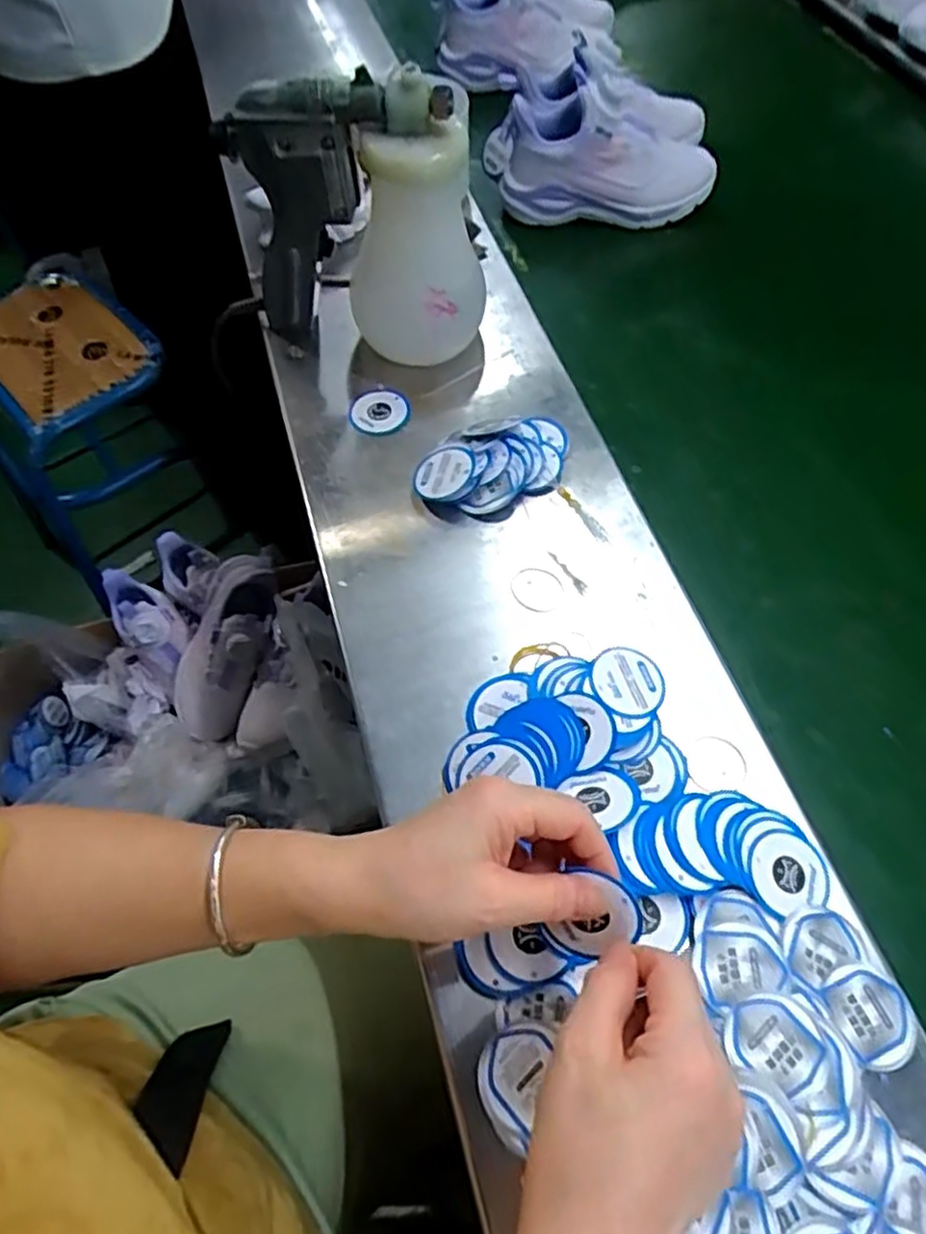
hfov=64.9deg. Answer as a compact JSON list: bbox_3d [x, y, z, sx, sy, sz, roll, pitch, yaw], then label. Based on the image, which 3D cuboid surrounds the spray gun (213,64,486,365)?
[{"bbox_3d":[-0.076,-0.314,0.559,0.170,0.201,0.107,0,61,4],"label":"spray gun"}]

